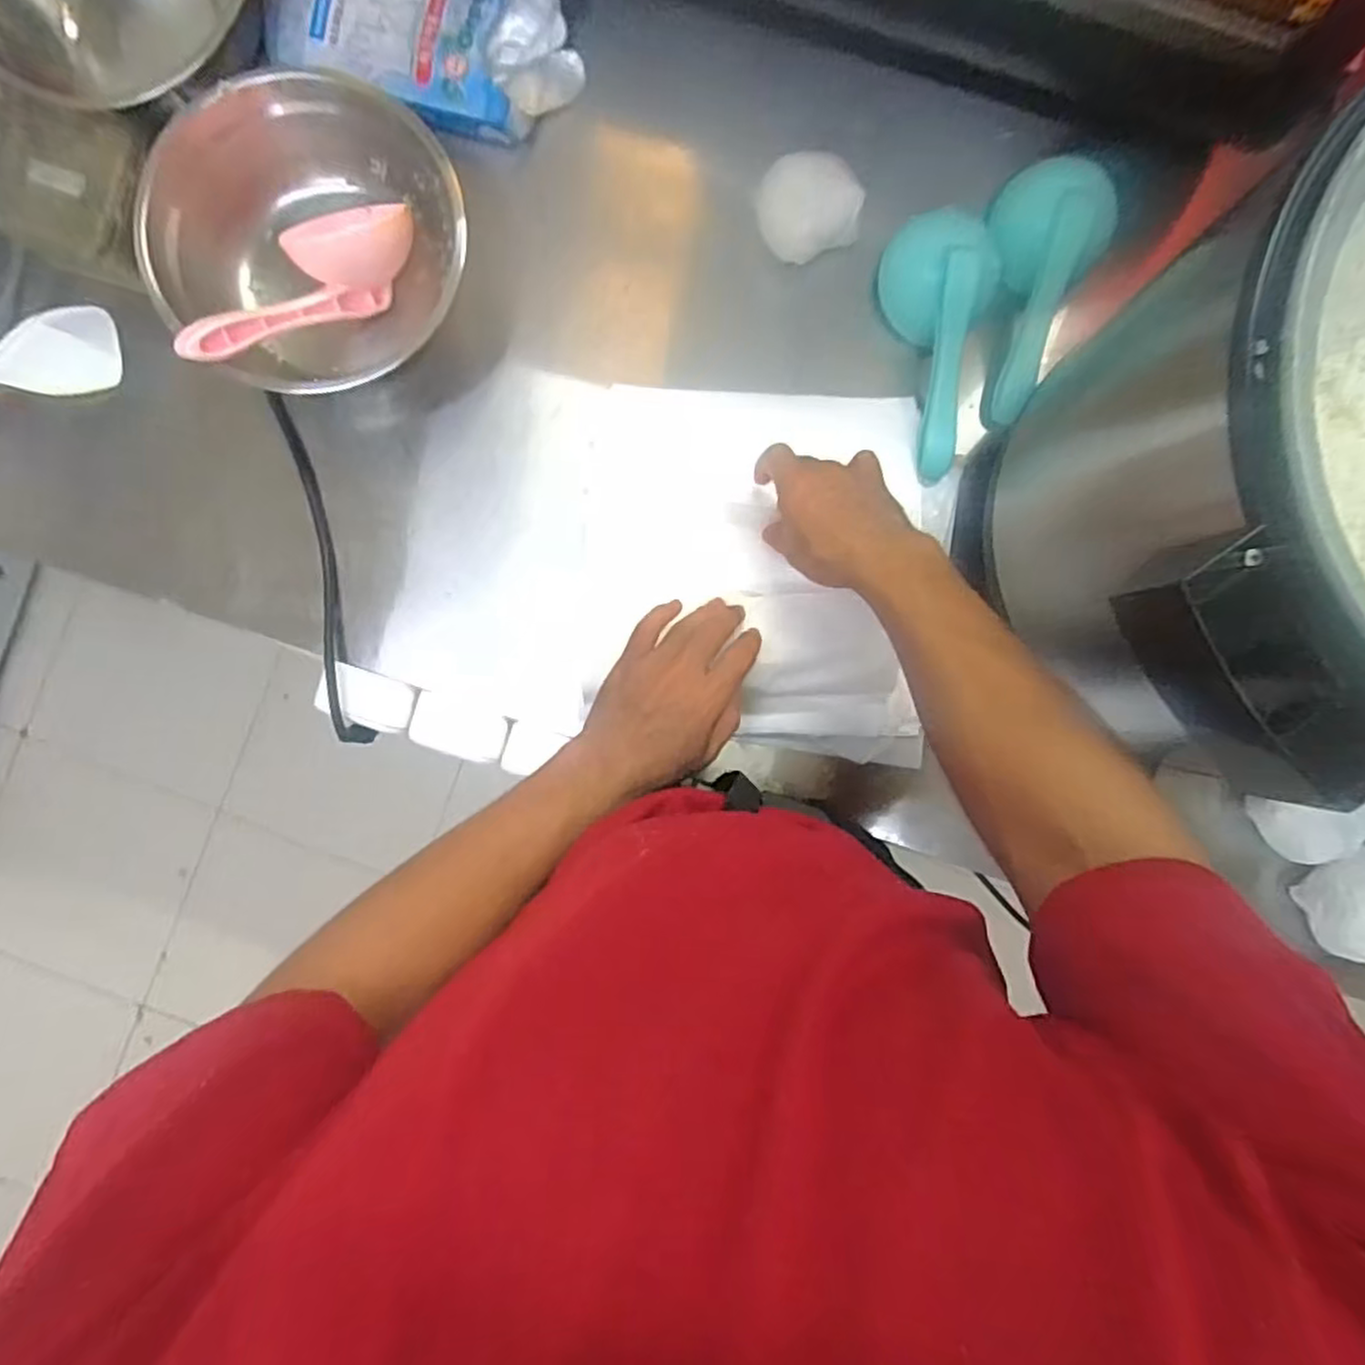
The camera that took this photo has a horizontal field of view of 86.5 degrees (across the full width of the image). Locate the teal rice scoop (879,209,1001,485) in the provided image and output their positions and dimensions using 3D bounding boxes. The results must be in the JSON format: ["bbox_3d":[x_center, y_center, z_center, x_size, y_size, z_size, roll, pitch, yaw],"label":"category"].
[{"bbox_3d":[0.214,-0.265,0.581,0.082,0.070,0.192,-6,103,0],"label":"teal rice scoop"}]

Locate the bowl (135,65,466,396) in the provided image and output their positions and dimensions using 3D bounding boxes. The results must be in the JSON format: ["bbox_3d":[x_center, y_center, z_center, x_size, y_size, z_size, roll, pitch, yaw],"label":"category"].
[{"bbox_3d":[-0.278,-0.336,0.560,0.226,0.094,0.214,-3,90,0],"label":"bowl"}]

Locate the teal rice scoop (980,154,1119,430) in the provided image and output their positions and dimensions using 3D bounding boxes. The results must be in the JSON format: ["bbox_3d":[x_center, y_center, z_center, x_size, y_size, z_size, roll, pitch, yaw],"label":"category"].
[{"bbox_3d":[0.287,-0.310,0.589,0.076,0.053,0.190,5,109,0],"label":"teal rice scoop"}]

